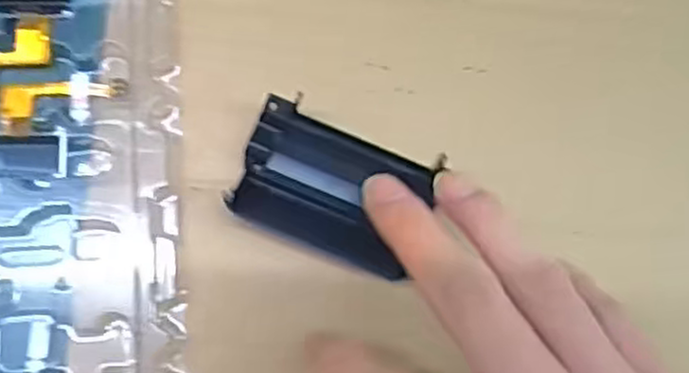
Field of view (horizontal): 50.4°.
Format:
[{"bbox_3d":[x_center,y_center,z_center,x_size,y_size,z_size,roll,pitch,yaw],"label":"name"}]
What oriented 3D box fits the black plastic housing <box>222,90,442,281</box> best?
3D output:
[{"bbox_3d":[-0.004,0.000,0.265,0.065,0.018,0.047,20,82,-5],"label":"black plastic housing"}]

